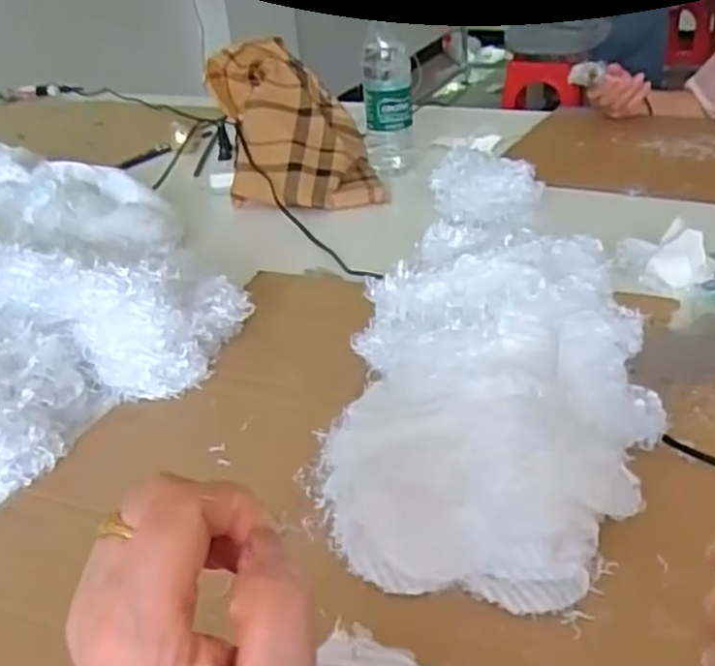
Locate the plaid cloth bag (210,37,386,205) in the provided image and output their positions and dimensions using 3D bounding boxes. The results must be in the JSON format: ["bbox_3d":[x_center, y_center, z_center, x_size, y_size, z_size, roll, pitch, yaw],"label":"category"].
[{"bbox_3d":[-0.090,-0.283,1.058,0.199,0.066,0.298,-11,66,-11],"label":"plaid cloth bag"}]

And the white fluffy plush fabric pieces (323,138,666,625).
[{"bbox_3d":[0.089,0.007,0.503,0.216,0.154,0.297,2,32,12],"label":"white fluffy plush fabric pieces"}]

